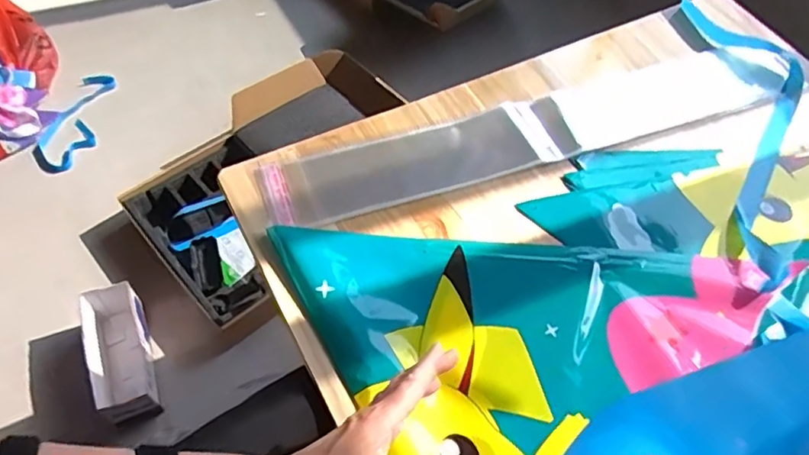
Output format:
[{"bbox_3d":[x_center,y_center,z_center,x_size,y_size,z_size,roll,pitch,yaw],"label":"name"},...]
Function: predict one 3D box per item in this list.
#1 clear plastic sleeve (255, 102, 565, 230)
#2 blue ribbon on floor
[{"bbox_3d":[0.010,-0.072,0.652,0.327,0.009,0.092,-17,60,-15],"label":"clear plastic sleeve"},{"bbox_3d":[-0.727,-0.230,1.298,0.123,0.043,0.259,1,58,-4],"label":"blue ribbon on floor"}]

